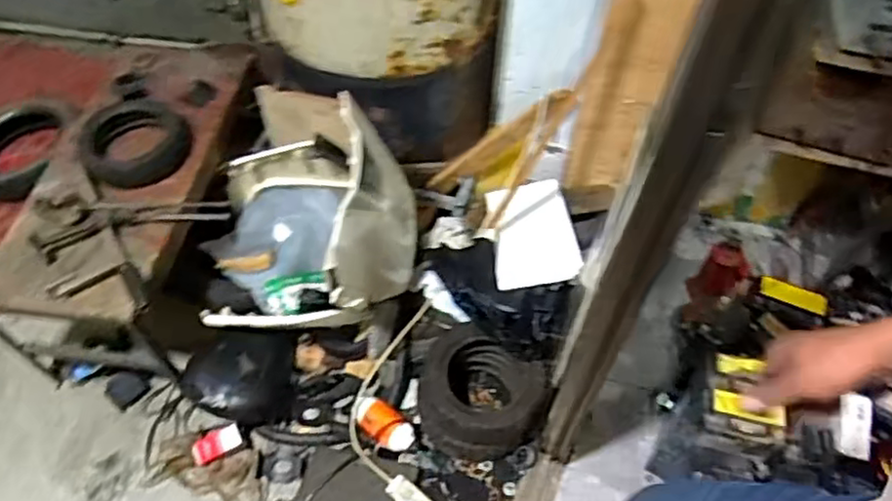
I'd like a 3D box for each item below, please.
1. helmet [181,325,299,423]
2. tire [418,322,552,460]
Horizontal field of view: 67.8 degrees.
[{"bbox_3d":[-0.484,0.287,1.487,0.256,0.155,0.182,-2,55,-3],"label":"helmet"},{"bbox_3d":[0.076,0.295,1.421,0.278,0.206,0.252,8,55,5],"label":"tire"}]

